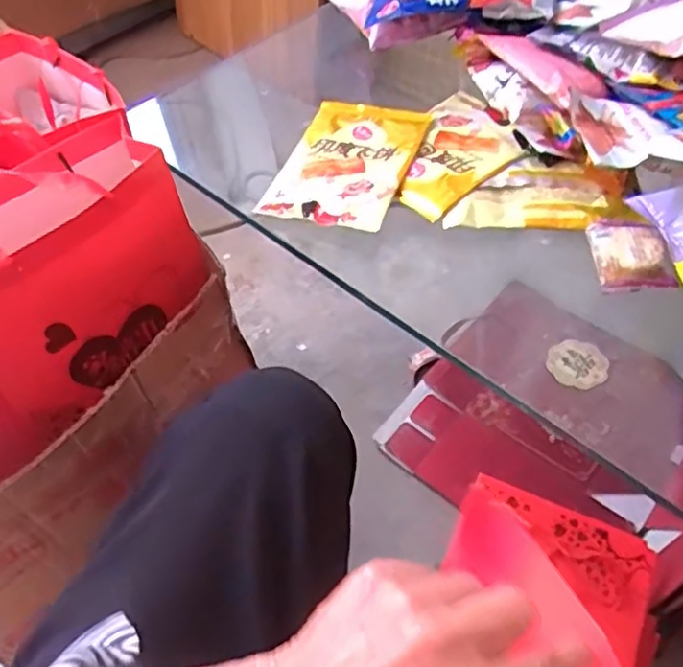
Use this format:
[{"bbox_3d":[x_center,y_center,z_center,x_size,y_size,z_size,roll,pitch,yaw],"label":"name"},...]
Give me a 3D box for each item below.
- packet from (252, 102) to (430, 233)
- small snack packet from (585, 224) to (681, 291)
[{"bbox_3d":[0.004,-0.140,0.525,0.104,0.016,0.144,14,55,13],"label":"packet"},{"bbox_3d":[0.193,-0.055,0.431,0.045,0.018,0.054,-2,53,2],"label":"small snack packet"}]

